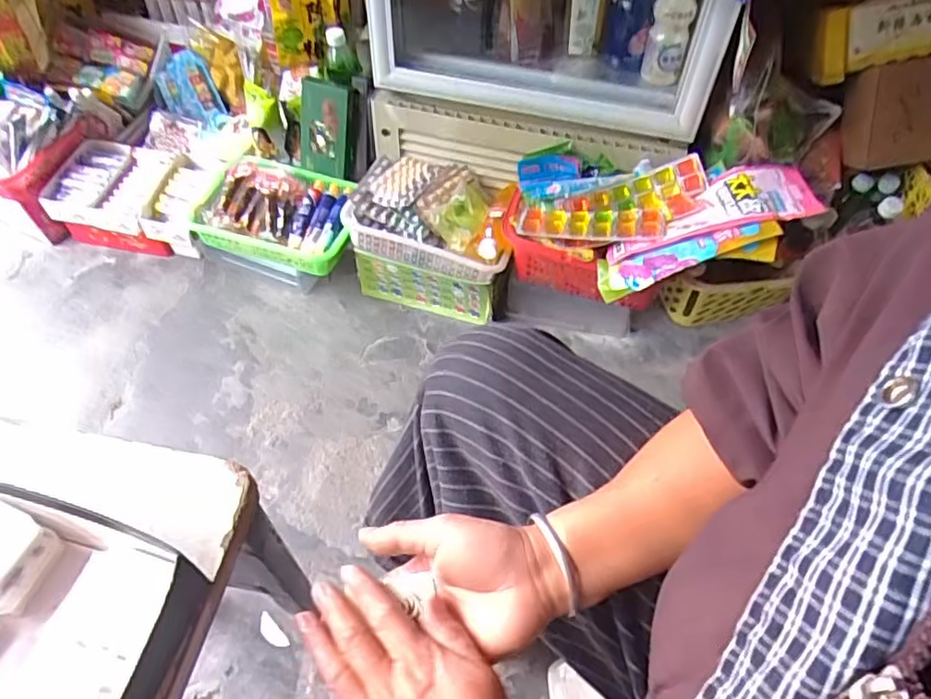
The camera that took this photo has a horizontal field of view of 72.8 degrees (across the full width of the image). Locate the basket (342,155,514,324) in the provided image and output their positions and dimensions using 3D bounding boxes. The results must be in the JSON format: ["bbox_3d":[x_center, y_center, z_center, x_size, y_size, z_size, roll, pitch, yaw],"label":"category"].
[{"bbox_3d":[-0.048,-0.188,1.121,0.274,0.195,0.186,16,55,11],"label":"basket"}]

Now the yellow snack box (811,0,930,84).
[{"bbox_3d":[0.643,-0.463,0.903,0.296,0.097,0.055,-11,26,6],"label":"yellow snack box"}]

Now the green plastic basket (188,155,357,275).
[{"bbox_3d":[-0.325,-0.242,1.115,0.282,0.074,0.187,12,54,8],"label":"green plastic basket"}]

